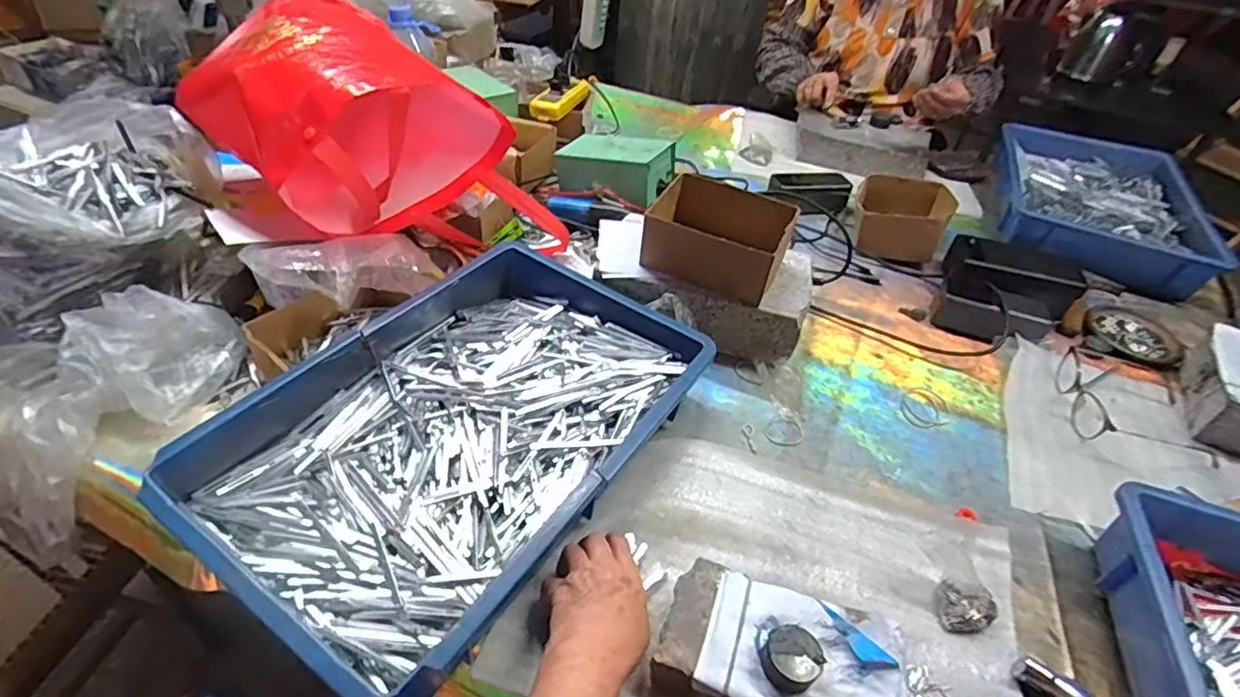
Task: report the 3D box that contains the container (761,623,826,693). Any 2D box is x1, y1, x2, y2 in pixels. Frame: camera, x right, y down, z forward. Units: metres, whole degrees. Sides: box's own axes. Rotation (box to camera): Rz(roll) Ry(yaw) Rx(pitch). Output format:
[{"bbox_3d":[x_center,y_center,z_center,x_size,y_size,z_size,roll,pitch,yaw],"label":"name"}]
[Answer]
[{"bbox_3d":[0.121,0.216,0.418,0.037,0.022,0.038,4,42,-3],"label":"container"}]

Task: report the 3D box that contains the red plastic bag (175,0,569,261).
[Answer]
[{"bbox_3d":[-0.285,-0.249,0.713,0.326,0.240,0.289,35,49,28],"label":"red plastic bag"}]

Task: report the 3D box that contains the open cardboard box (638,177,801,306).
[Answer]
[{"bbox_3d":[0.113,-0.129,0.700,0.155,0.077,0.113,20,44,14],"label":"open cardboard box"}]

